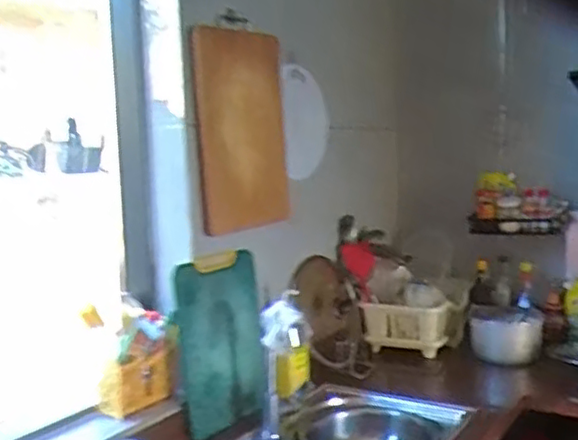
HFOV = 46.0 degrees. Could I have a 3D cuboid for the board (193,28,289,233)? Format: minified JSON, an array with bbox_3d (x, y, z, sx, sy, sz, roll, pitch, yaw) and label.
[{"bbox_3d":[-0.114,-0.223,1.684,0.021,0.478,0.320,-1,7,40],"label":"board"}]

